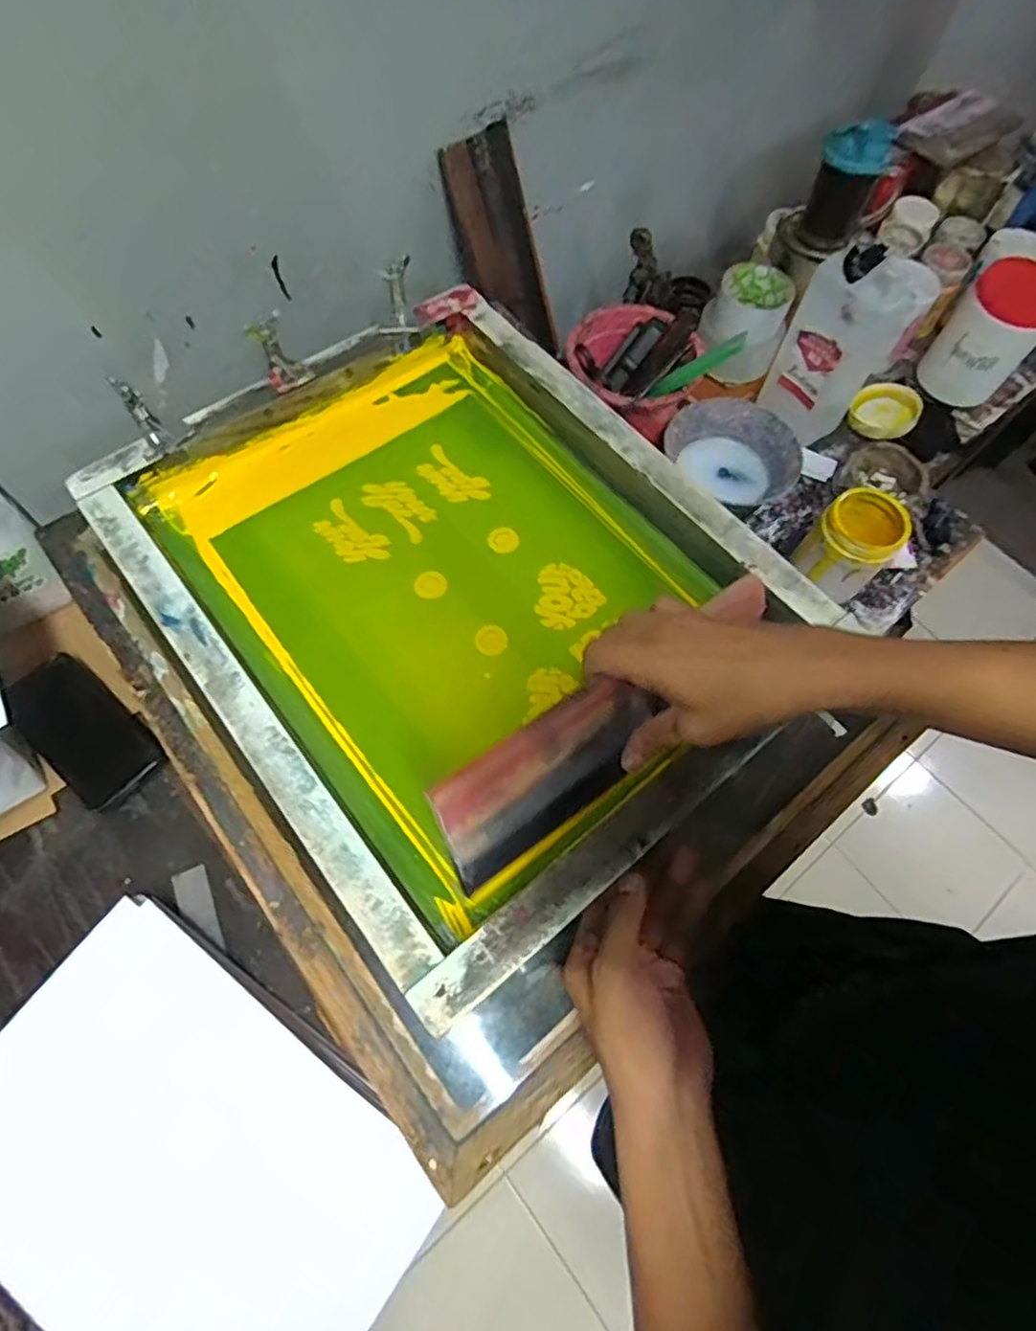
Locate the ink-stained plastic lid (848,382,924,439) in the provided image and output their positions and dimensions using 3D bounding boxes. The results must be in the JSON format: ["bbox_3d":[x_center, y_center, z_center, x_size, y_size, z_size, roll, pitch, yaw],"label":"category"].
[{"bbox_3d":[0.476,-0.329,0.851,0.081,0.036,0.087,1,66,-2],"label":"ink-stained plastic lid"}]

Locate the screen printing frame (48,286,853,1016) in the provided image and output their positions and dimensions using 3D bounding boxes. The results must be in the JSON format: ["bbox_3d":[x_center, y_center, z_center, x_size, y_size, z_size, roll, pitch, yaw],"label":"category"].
[{"bbox_3d":[-0.047,-0.071,0.520,0.398,0.056,0.488,-36,72,-17],"label":"screen printing frame"}]

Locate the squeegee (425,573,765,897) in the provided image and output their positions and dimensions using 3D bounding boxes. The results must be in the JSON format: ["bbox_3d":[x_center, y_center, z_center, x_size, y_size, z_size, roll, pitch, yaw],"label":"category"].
[{"bbox_3d":[0.067,0.030,0.426,0.282,0.091,0.026,-35,43,-22],"label":"squeegee"}]

